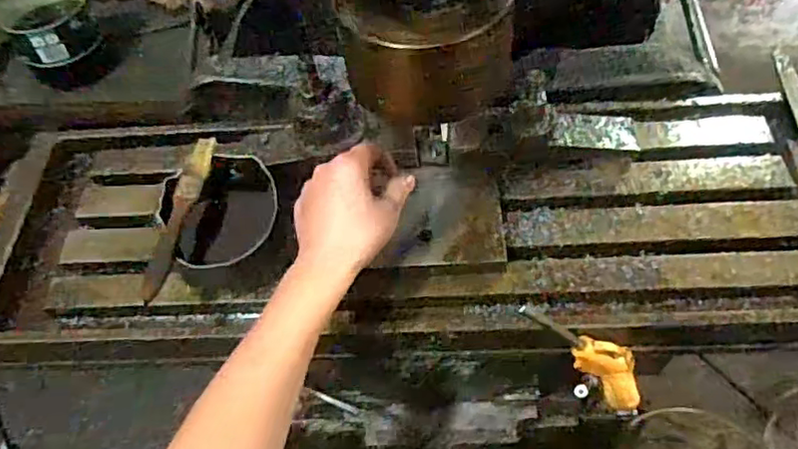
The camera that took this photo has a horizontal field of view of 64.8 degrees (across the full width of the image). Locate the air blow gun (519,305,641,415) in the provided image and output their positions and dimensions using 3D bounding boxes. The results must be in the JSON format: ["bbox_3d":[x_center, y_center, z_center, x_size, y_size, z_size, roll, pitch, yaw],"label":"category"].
[{"bbox_3d":[0.165,0.114,0.511,0.047,0.212,0.020,-15,51,28],"label":"air blow gun"}]

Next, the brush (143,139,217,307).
[{"bbox_3d":[-0.177,-0.008,0.503,0.022,0.024,0.142,8,57,10],"label":"brush"}]

